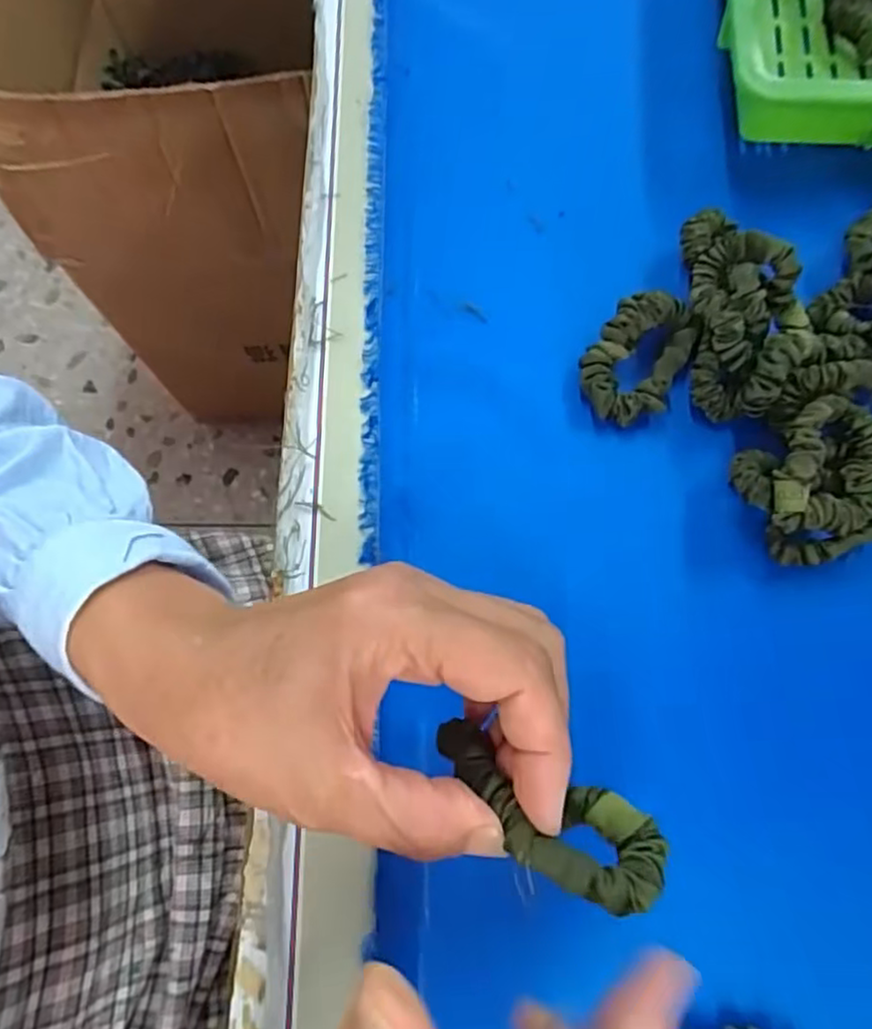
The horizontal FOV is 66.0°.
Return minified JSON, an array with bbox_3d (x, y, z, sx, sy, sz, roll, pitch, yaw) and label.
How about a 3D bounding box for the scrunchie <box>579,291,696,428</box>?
[{"bbox_3d":[0.097,-0.077,0.321,0.043,0.017,0.064,26,76,9],"label":"scrunchie"}]

